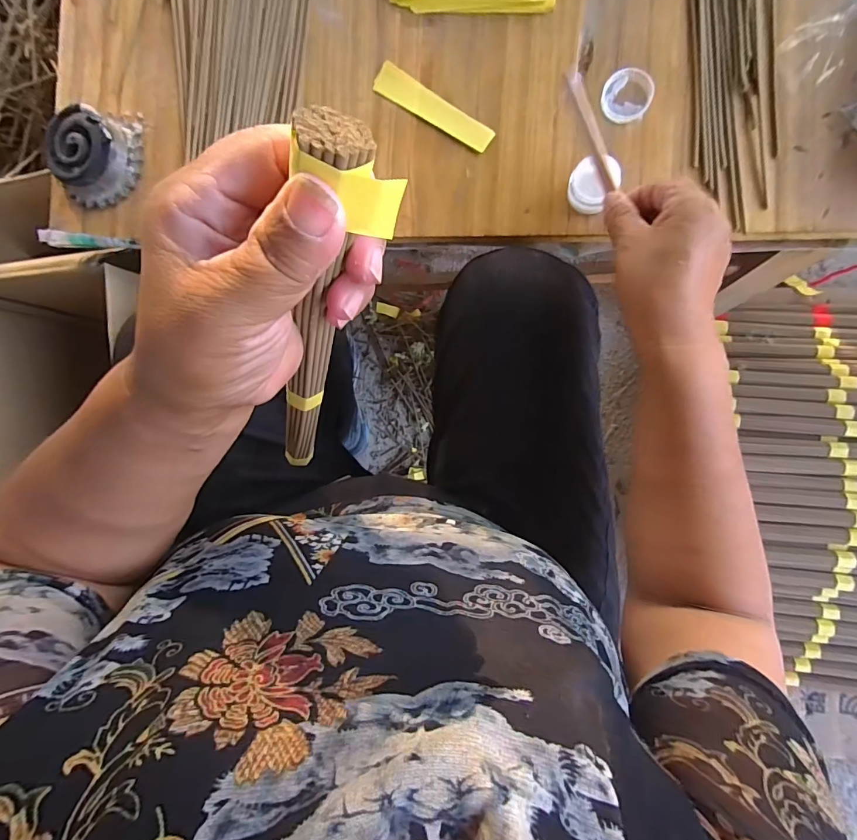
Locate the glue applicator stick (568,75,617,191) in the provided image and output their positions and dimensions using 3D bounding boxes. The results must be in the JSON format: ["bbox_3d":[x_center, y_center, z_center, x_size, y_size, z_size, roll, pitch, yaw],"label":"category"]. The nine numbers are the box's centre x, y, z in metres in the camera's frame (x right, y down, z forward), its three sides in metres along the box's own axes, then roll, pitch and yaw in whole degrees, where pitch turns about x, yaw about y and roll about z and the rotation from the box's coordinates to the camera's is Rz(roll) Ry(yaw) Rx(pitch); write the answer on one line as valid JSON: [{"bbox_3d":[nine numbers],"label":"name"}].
[{"bbox_3d":[0.116,-0.202,0.313,0.008,0.007,0.083,-20,96,9],"label":"glue applicator stick"}]

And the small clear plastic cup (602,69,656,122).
[{"bbox_3d":[0.157,-0.255,0.350,0.037,0.008,0.035,0,90,9],"label":"small clear plastic cup"}]

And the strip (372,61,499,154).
[{"bbox_3d":[0.004,-0.264,0.377,0.114,0.005,0.023,35,95,8],"label":"strip"}]

